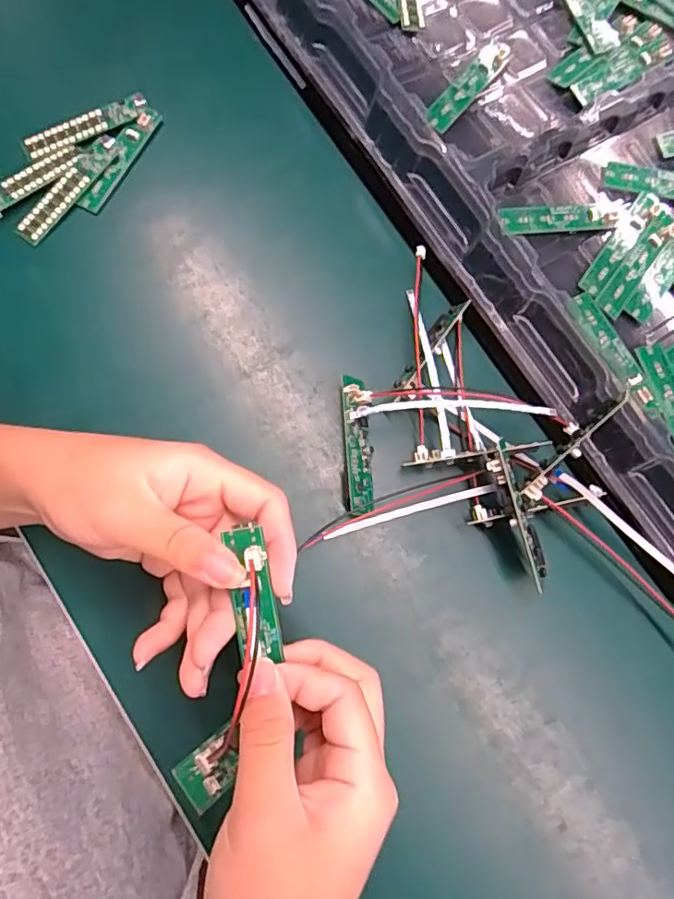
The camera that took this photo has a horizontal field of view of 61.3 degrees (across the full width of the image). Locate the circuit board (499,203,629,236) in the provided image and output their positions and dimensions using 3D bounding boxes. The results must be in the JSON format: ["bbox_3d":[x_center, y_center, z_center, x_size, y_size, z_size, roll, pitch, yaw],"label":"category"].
[{"bbox_3d":[0.140,-0.143,0.353,0.085,0.005,0.018,-7,81,-10],"label":"circuit board"}]

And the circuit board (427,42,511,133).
[{"bbox_3d":[0.086,-0.236,0.371,0.017,0.004,0.084,42,77,-10],"label":"circuit board"}]

